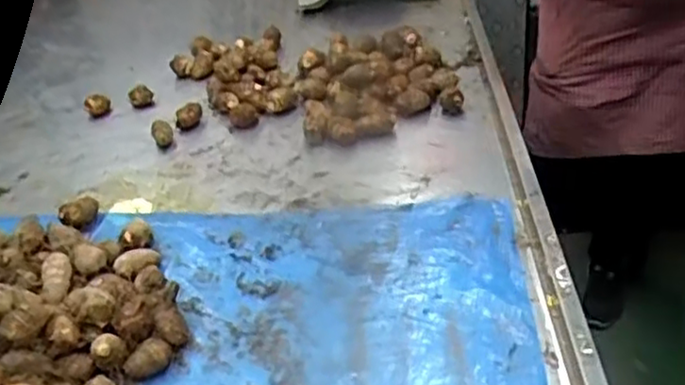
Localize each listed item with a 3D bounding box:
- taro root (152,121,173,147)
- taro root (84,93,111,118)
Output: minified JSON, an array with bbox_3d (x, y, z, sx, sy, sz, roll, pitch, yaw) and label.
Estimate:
[{"bbox_3d":[-0.288,-0.097,1.100,0.031,0.034,0.028,-18,38,-16],"label":"taro root"},{"bbox_3d":[-0.422,-0.154,1.185,0.041,0.031,0.035,-16,35,-18],"label":"taro root"}]

